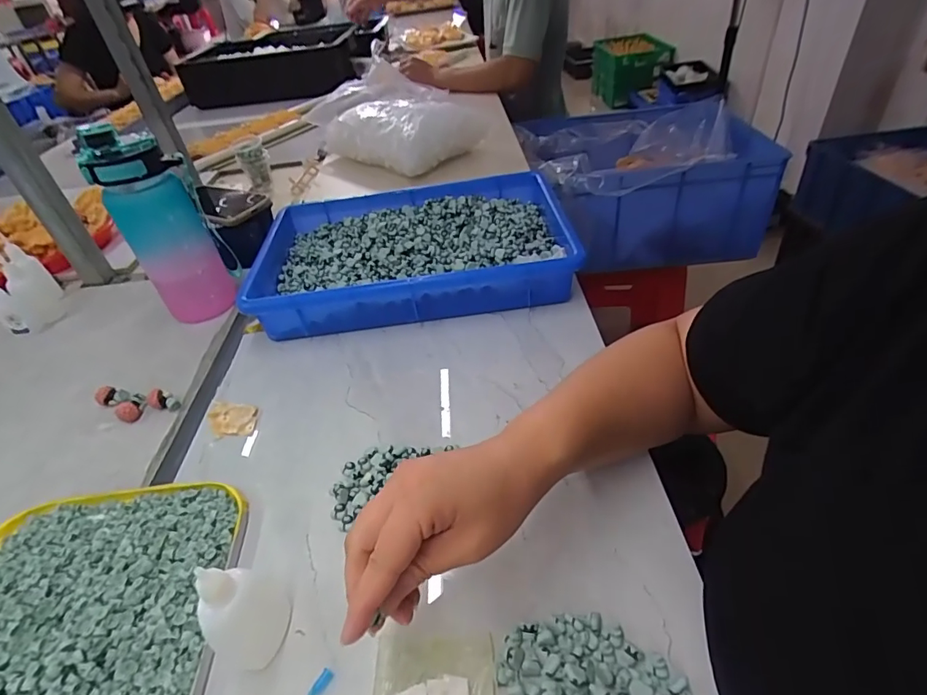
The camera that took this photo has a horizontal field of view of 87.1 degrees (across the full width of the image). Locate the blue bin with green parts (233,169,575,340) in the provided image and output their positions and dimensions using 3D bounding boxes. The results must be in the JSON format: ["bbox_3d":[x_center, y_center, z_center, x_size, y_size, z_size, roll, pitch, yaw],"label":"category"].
[{"bbox_3d":[-0.065,-0.123,0.609,0.364,0.067,0.239,-6,39,0],"label":"blue bin with green parts"}]

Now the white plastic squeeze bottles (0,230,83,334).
[{"bbox_3d":[-0.564,-0.088,0.625,0.057,0.094,0.113,-20,41,-15],"label":"white plastic squeeze bottles"}]

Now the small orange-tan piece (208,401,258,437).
[{"bbox_3d":[-0.218,0.066,0.462,0.043,0.008,0.039,-7,39,-1],"label":"small orange-tan piece"}]

